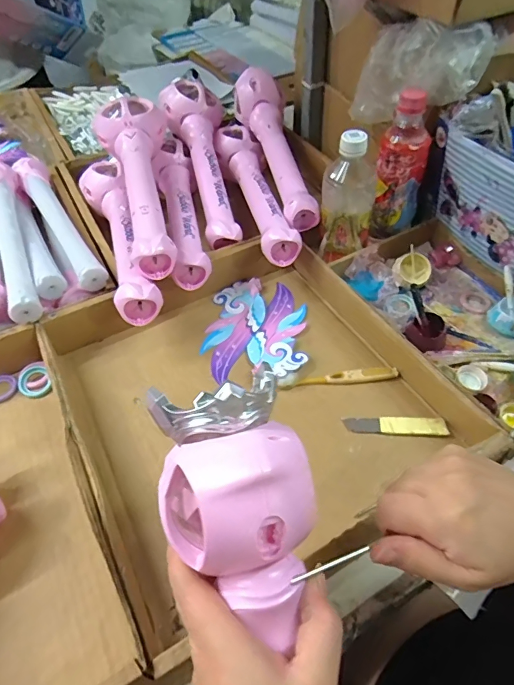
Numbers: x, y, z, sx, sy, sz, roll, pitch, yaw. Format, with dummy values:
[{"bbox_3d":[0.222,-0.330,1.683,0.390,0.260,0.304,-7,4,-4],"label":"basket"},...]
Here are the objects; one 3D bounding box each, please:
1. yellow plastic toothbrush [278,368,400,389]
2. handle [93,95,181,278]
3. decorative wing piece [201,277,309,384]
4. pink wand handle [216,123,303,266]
[{"bbox_3d":[0.092,0.040,0.492,0.132,0.009,0.018,-3,51,-1],"label":"yellow plastic toothbrush"},{"bbox_3d":[-0.155,-0.215,0.569,0.086,0.072,0.323,-11,52,-7],"label":"handle"},{"bbox_3d":[-0.001,-0.020,0.552,0.119,0.010,0.155,-1,50,6],"label":"decorative wing piece"},{"bbox_3d":[-0.002,-0.231,0.640,0.062,0.047,0.329,-13,52,-9],"label":"pink wand handle"}]

